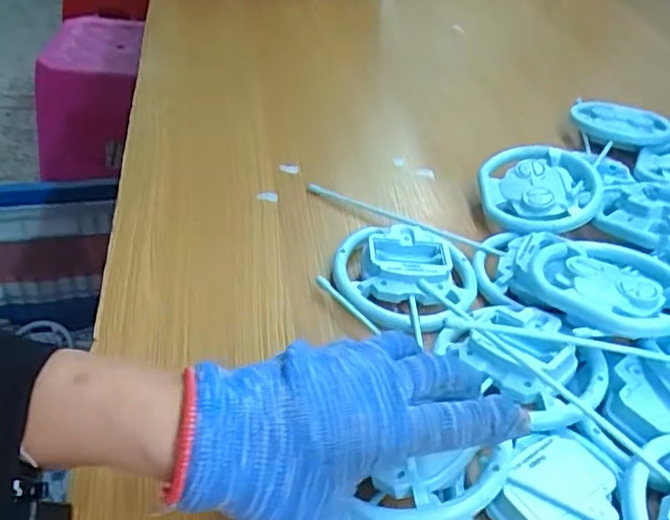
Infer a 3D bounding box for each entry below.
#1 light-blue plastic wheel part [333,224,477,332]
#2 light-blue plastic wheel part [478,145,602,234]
[{"bbox_3d":[0.052,0.009,0.470,0.104,0.023,0.091,9,40,0],"label":"light-blue plastic wheel part"},{"bbox_3d":[0.182,-0.063,0.574,0.102,0.024,0.119,25,43,19],"label":"light-blue plastic wheel part"}]

